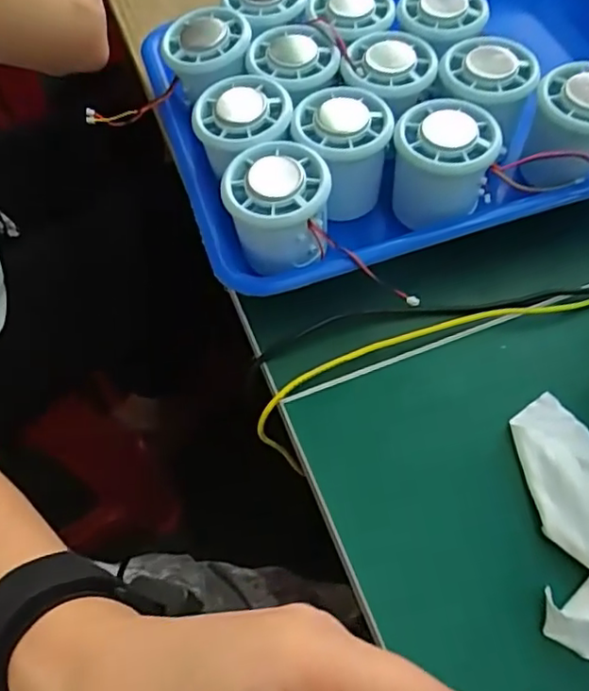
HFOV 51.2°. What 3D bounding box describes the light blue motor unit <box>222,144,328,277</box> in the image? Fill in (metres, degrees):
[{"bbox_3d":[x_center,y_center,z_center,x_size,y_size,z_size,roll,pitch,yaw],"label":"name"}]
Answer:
[{"bbox_3d":[-0.009,-0.071,0.333,0.054,0.049,0.055,0,60,0],"label":"light blue motor unit"}]

